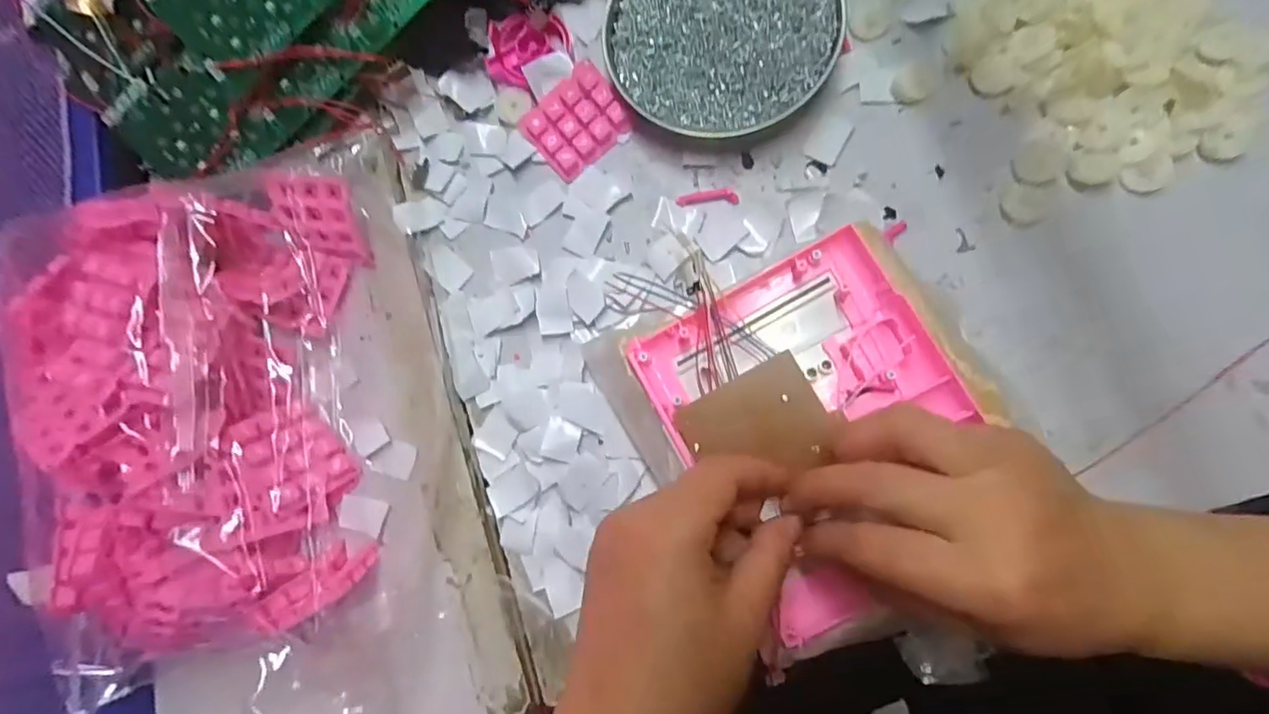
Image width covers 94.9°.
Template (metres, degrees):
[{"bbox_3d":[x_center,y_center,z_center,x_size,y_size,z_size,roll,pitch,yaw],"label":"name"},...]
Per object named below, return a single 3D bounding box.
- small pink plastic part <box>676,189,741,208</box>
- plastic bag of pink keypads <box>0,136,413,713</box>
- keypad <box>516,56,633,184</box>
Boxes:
[{"bbox_3d":[0.044,-0.096,0.349,0.036,0.004,0.009,-1,84,6],"label":"small pink plastic part"},{"bbox_3d":[-0.227,0.045,0.317,0.183,0.073,0.318,-10,82,7],"label":"plastic bag of pink keypads"},{"bbox_3d":[-0.036,-0.146,0.361,0.056,0.011,0.048,-39,79,2],"label":"keypad"}]

